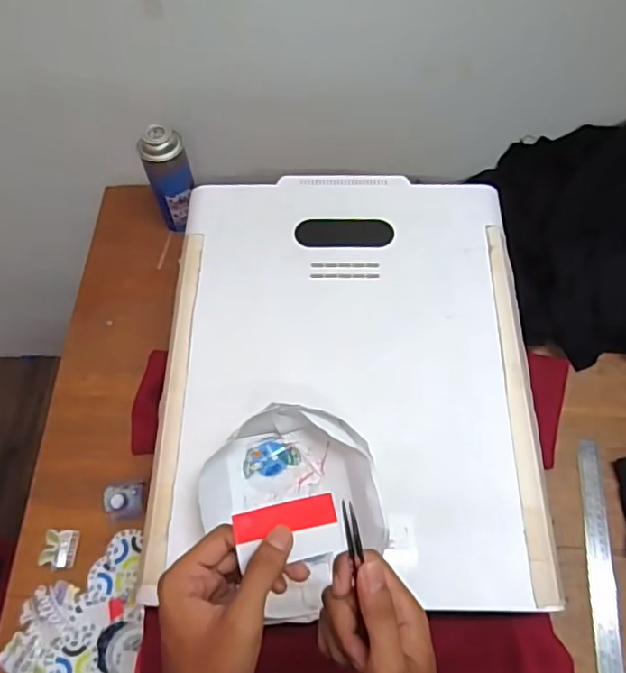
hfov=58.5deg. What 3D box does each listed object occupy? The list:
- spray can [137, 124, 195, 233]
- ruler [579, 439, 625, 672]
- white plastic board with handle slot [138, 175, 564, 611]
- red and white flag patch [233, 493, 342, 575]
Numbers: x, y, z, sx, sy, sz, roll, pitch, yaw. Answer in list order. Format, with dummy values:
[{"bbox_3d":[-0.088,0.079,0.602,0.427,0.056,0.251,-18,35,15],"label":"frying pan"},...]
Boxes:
[{"bbox_3d":[-0.212,-0.229,0.845,0.063,0.172,0.055,-14,64,-7],"label":"spray can"},{"bbox_3d":[0.344,0.282,0.667,0.029,0.007,0.315,1,63,13],"label":"ruler"},{"bbox_3d":[0.036,0.021,0.623,0.391,0.020,0.491,0,63,0],"label":"white plastic board with handle slot"},{"bbox_3d":[-0.016,0.131,0.374,0.067,0.004,0.037,-10,76,-10],"label":"red and white flag patch"}]

